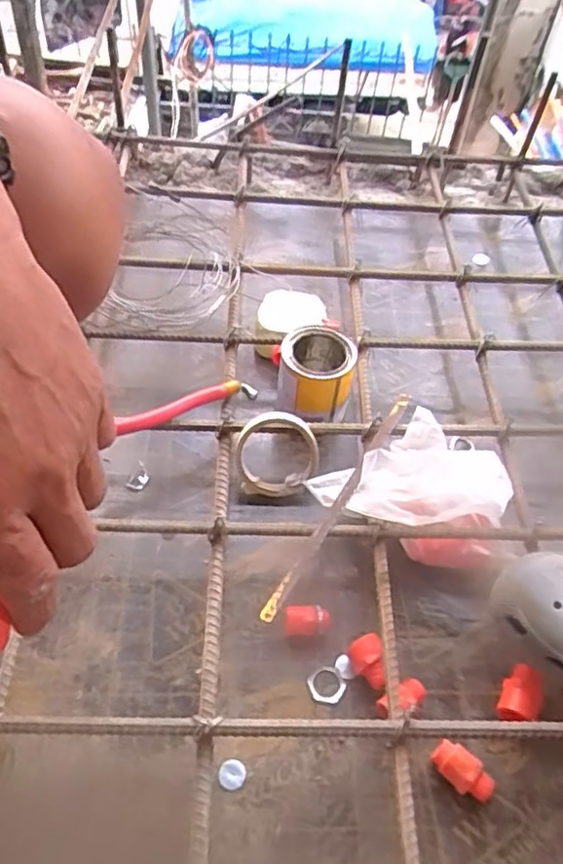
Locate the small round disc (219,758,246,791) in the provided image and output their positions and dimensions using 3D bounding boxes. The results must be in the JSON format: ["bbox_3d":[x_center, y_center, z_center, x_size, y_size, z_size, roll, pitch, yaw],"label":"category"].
[{"bbox_3d":[-0.041,0.282,0.530,0.022,0.004,0.022,2,52,-3],"label":"small round disc"}]

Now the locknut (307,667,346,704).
[{"bbox_3d":[0.041,0.228,0.578,0.032,0.004,0.032,2,52,-3],"label":"locknut"}]

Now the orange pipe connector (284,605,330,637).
[{"bbox_3d":[0.024,0.178,0.603,0.040,0.022,0.023,4,52,-1],"label":"orange pipe connector"}]

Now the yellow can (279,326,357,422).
[{"bbox_3d":[0.038,-0.068,0.728,0.085,0.063,0.103,12,52,5],"label":"yellow can"}]

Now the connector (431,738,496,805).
[{"bbox_3d":[0.149,0.280,0.528,0.052,0.025,0.027,36,58,22],"label":"connector"}]

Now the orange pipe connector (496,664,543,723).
[{"bbox_3d":[0.210,0.236,0.569,0.035,0.029,0.057,22,54,13],"label":"orange pipe connector"}]

